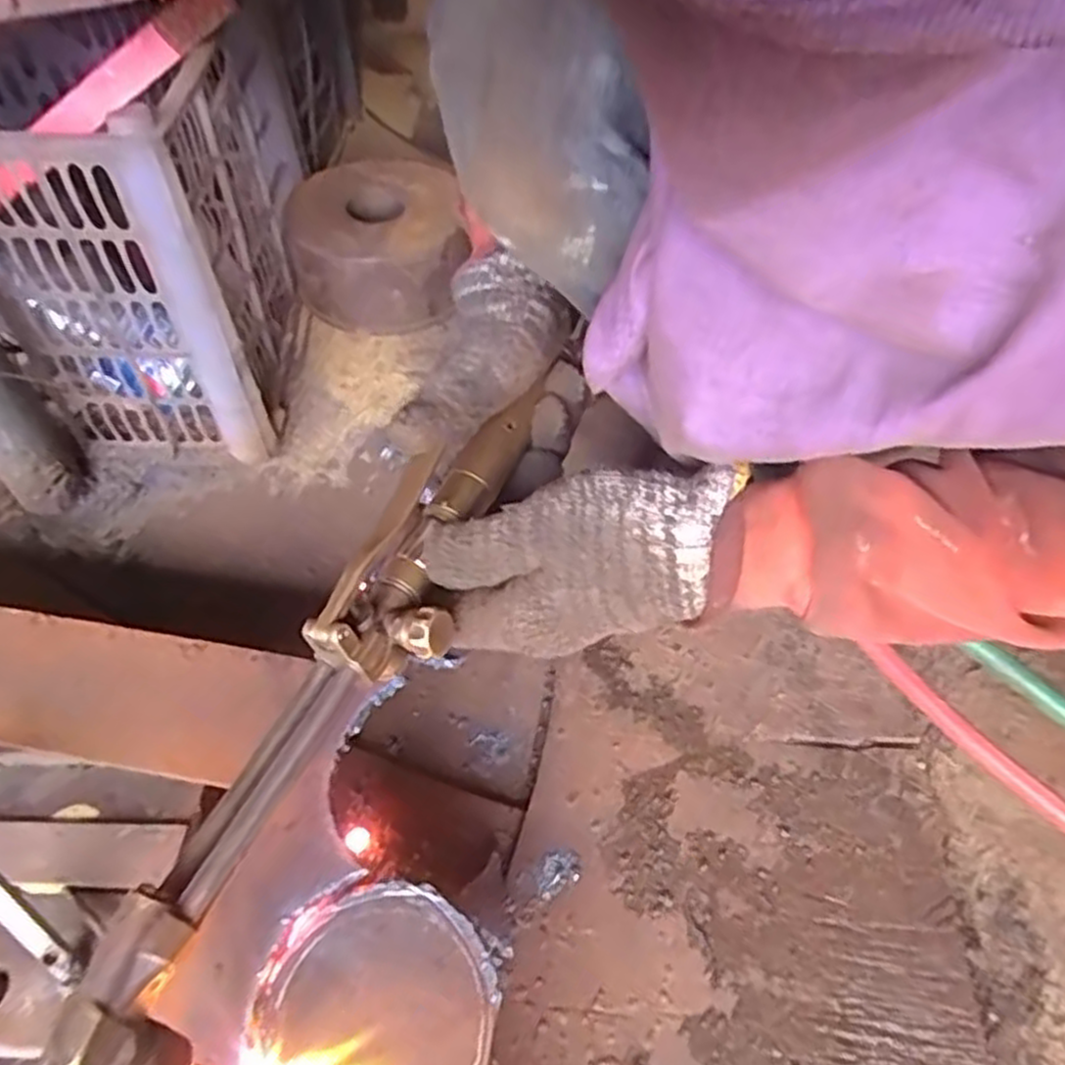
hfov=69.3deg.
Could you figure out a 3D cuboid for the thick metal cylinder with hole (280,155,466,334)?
[{"bbox_3d":[-0.141,-0.270,0.725,0.162,0.091,0.153,-3,51,-5],"label":"thick metal cylinder with hole"}]

